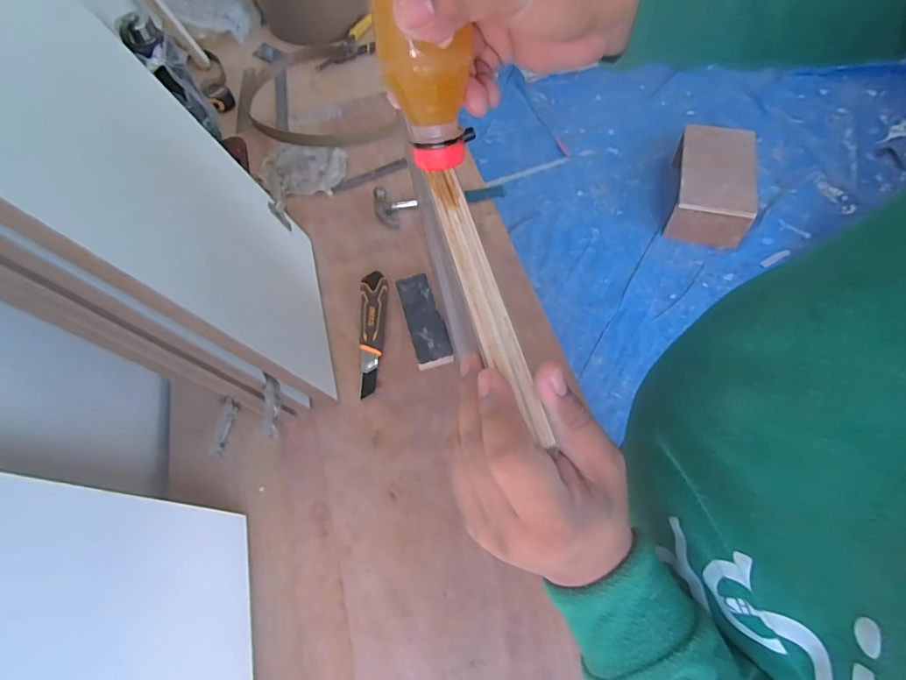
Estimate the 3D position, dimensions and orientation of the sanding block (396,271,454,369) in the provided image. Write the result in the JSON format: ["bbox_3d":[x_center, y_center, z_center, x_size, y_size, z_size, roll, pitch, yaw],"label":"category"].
[{"bbox_3d":[-0.048,-0.035,0.809,0.057,0.015,0.176,-15,61,-5],"label":"sanding block"}]

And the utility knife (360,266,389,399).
[{"bbox_3d":[-0.130,-0.019,0.809,0.045,0.017,0.235,-5,61,0],"label":"utility knife"}]

